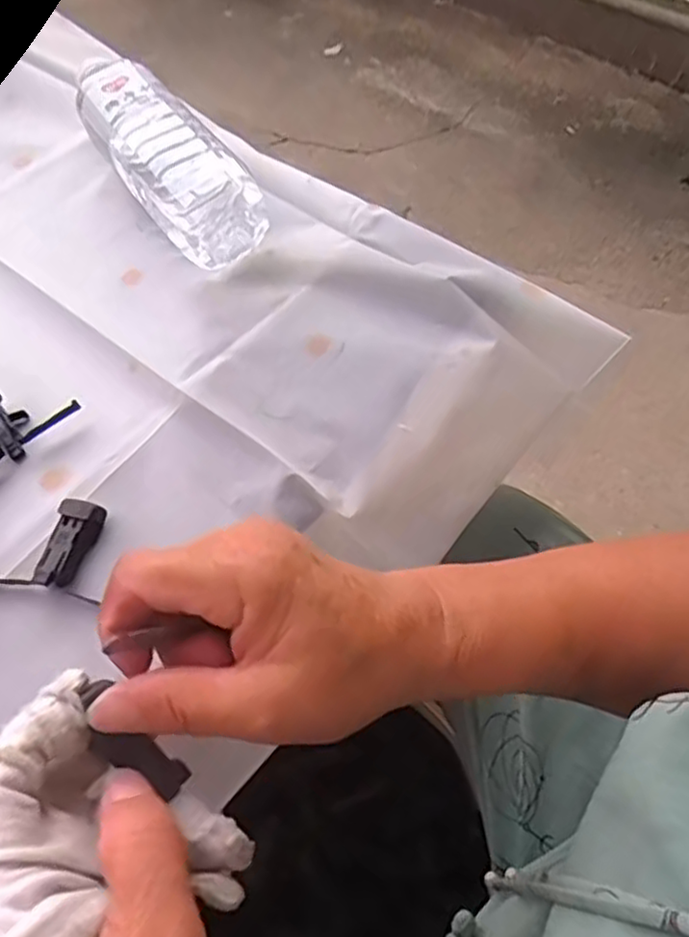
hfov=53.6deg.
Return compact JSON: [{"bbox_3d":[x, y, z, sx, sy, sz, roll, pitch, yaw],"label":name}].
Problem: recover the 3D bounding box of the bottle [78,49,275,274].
[{"bbox_3d":[-0.132,-0.219,0.467,0.060,0.055,0.206,-34,64,-16],"label":"bottle"}]

